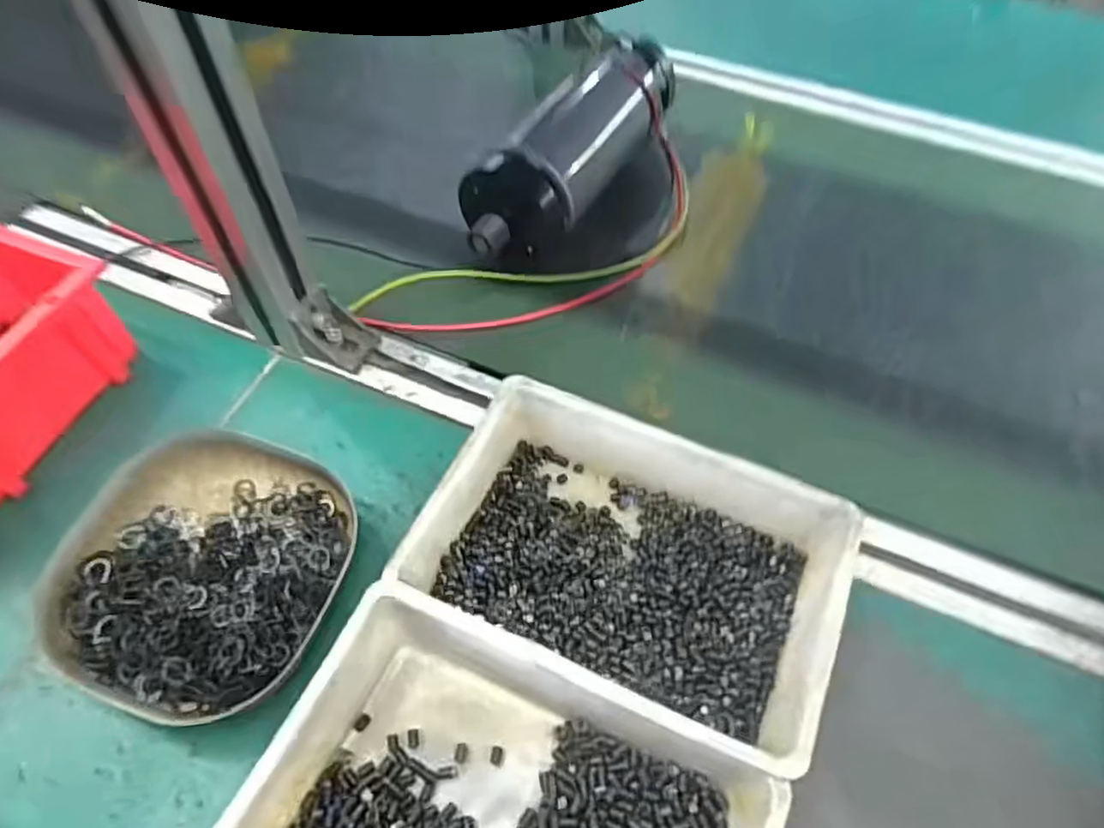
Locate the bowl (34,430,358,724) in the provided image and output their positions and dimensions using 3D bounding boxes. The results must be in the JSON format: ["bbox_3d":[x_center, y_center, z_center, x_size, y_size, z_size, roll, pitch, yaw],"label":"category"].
[{"bbox_3d":[-0.189,0.082,0.364,0.144,0.031,0.141,0,55,0],"label":"bowl"}]

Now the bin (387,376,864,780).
[{"bbox_3d":[0.041,0.075,0.353,0.205,0.049,0.138,22,58,14],"label":"bin"}]

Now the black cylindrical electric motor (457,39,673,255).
[{"bbox_3d":[0.013,-0.196,0.521,0.072,0.097,0.228,28,59,17],"label":"black cylindrical electric motor"}]

